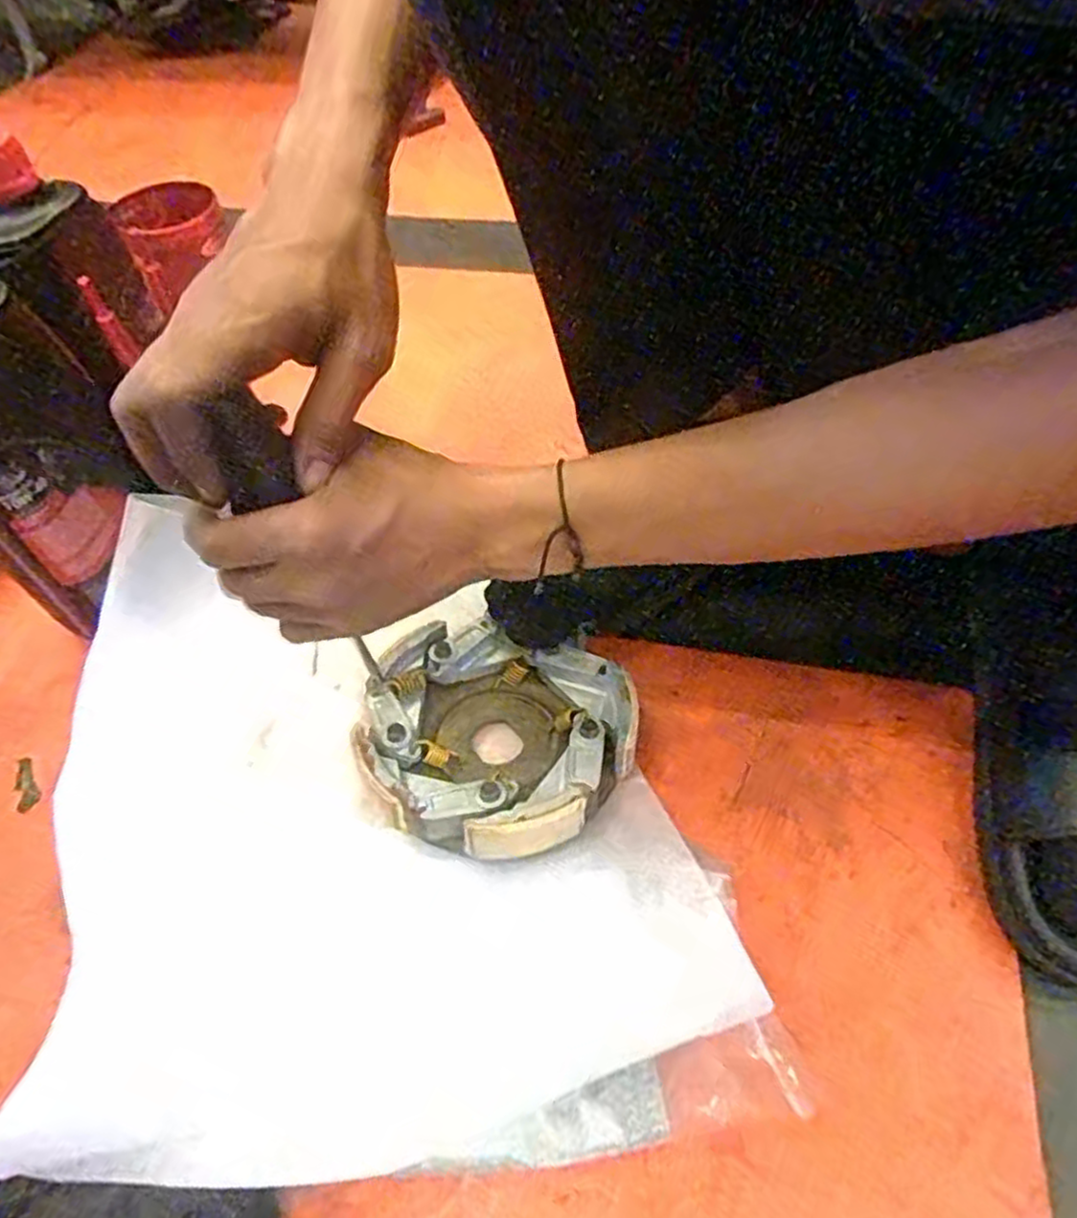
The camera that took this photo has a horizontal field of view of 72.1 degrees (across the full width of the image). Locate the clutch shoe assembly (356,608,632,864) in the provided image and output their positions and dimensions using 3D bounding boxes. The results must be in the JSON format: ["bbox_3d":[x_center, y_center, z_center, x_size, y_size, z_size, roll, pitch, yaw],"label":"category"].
[{"bbox_3d":[-0.024,0.065,0.389,0.137,0.048,0.126,-2,54,3],"label":"clutch shoe assembly"}]

